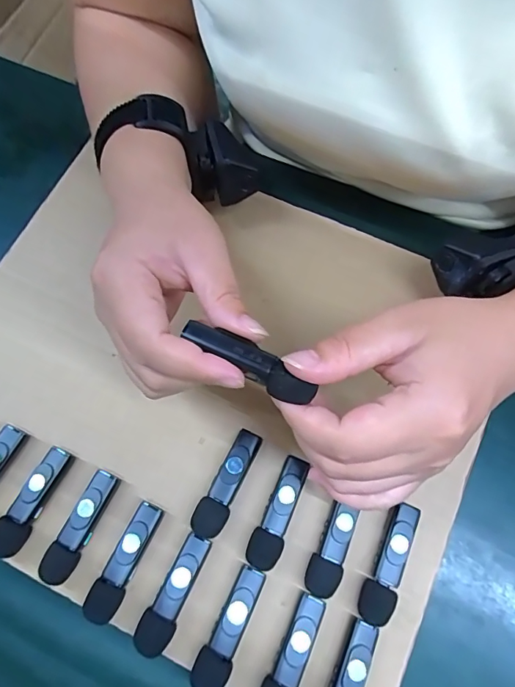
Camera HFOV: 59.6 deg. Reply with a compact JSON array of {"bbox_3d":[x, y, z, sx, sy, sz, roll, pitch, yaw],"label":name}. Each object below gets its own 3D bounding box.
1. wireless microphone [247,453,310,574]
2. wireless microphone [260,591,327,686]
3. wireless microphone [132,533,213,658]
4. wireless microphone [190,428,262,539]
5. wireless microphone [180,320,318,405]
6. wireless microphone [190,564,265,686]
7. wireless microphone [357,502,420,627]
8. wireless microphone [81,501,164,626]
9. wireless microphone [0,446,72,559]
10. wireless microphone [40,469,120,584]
[{"bbox_3d":[0.013,0.100,0.270,0.018,0.016,0.064,23,75,7],"label":"wireless microphone"},{"bbox_3d":[0.018,0.170,0.246,0.018,0.016,0.063,23,75,7],"label":"wireless microphone"},{"bbox_3d":[-0.047,0.141,0.256,0.018,0.016,0.063,25,76,8],"label":"wireless microphone"},{"bbox_3d":[-0.019,0.085,0.275,0.019,0.015,0.065,24,75,7],"label":"wireless microphone"},{"bbox_3d":[-0.004,0.008,0.200,0.063,0.010,0.014,30,76,10],"label":"wireless microphone"},{"bbox_3d":[-0.016,0.157,0.250,0.018,0.017,0.063,23,75,7],"label":"wireless microphone"},{"bbox_3d":[0.075,0.125,0.259,0.017,0.014,0.065,23,75,7],"label":"wireless microphone"},{"bbox_3d":[-0.076,0.126,0.261,0.018,0.017,0.065,25,76,8],"label":"wireless microphone"},{"bbox_3d":[-0.136,0.094,0.271,0.018,0.016,0.065,24,76,8],"label":"wireless microphone"},{"bbox_3d":[-0.104,0.108,0.267,0.017,0.015,0.064,26,76,8],"label":"wireless microphone"}]

